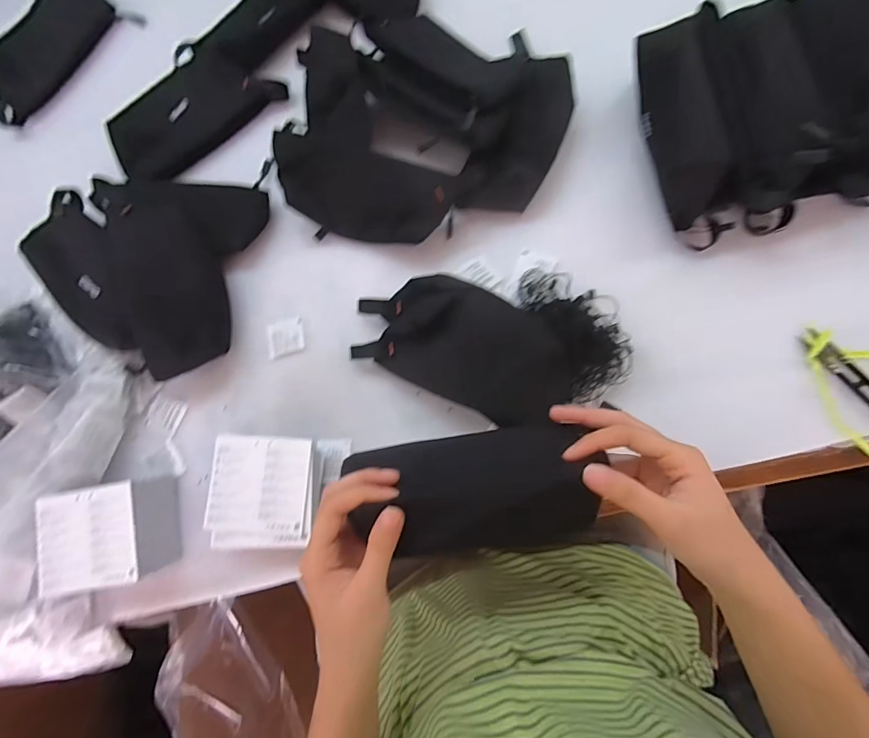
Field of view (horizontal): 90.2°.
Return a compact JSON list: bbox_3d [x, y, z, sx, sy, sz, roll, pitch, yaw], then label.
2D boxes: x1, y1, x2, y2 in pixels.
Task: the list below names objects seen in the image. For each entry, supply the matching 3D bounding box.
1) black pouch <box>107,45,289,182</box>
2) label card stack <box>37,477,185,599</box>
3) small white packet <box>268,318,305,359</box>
[{"bbox_3d":[-0.292,-0.315,0.527,0.215,0.047,0.077,-32,80,2],"label":"black pouch"},{"bbox_3d":[-0.320,0.162,0.430,0.101,0.062,0.090,-12,79,5],"label":"label card stack"},{"bbox_3d":[-0.165,-0.035,0.477,0.041,0.004,0.038,-16,78,4],"label":"small white packet"}]

